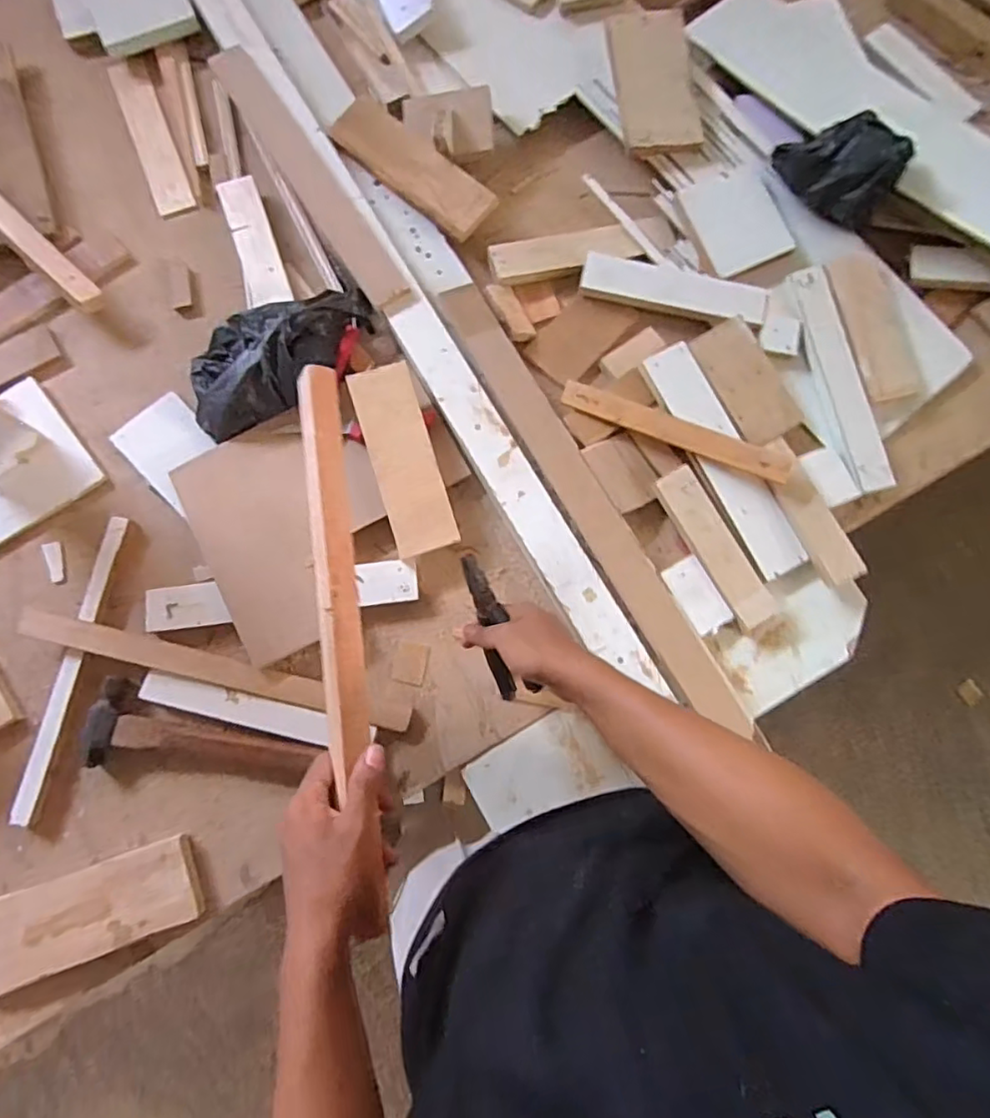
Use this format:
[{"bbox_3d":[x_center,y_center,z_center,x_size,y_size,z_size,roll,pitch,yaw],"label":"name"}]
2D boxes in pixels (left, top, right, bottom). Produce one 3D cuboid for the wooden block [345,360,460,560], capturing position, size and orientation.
[{"bbox_3d":[-0.102,-0.111,0.682,0.069,0.009,0.210,-17,90,0],"label":"wooden block"}]

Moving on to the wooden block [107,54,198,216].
[{"bbox_3d":[-0.449,-0.553,0.799,0.049,0.011,0.239,-21,80,-6],"label":"wooden block"}]

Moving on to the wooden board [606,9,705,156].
[{"bbox_3d":[0.200,-0.605,0.769,0.097,0.015,0.190,-10,88,1],"label":"wooden board"}]

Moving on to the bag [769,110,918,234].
[{"bbox_3d":[0.417,-0.479,0.735,0.138,0.078,0.100,37,79,5],"label":"bag"}]

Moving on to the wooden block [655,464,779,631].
[{"bbox_3d":[0.249,-0.015,0.681,0.047,0.014,0.191,-29,81,-8],"label":"wooden block"}]

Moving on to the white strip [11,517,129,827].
[{"bbox_3d":[-0.452,0.112,0.650,0.022,0.012,0.323,12,78,0],"label":"white strip"}]

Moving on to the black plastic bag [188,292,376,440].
[{"bbox_3d":[-0.247,-0.237,0.698,0.232,0.070,0.122,-24,81,-7],"label":"black plastic bag"}]

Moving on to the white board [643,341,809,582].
[{"bbox_3d":[0.265,-0.116,0.700,0.062,0.010,0.287,-27,86,-6],"label":"white board"}]

